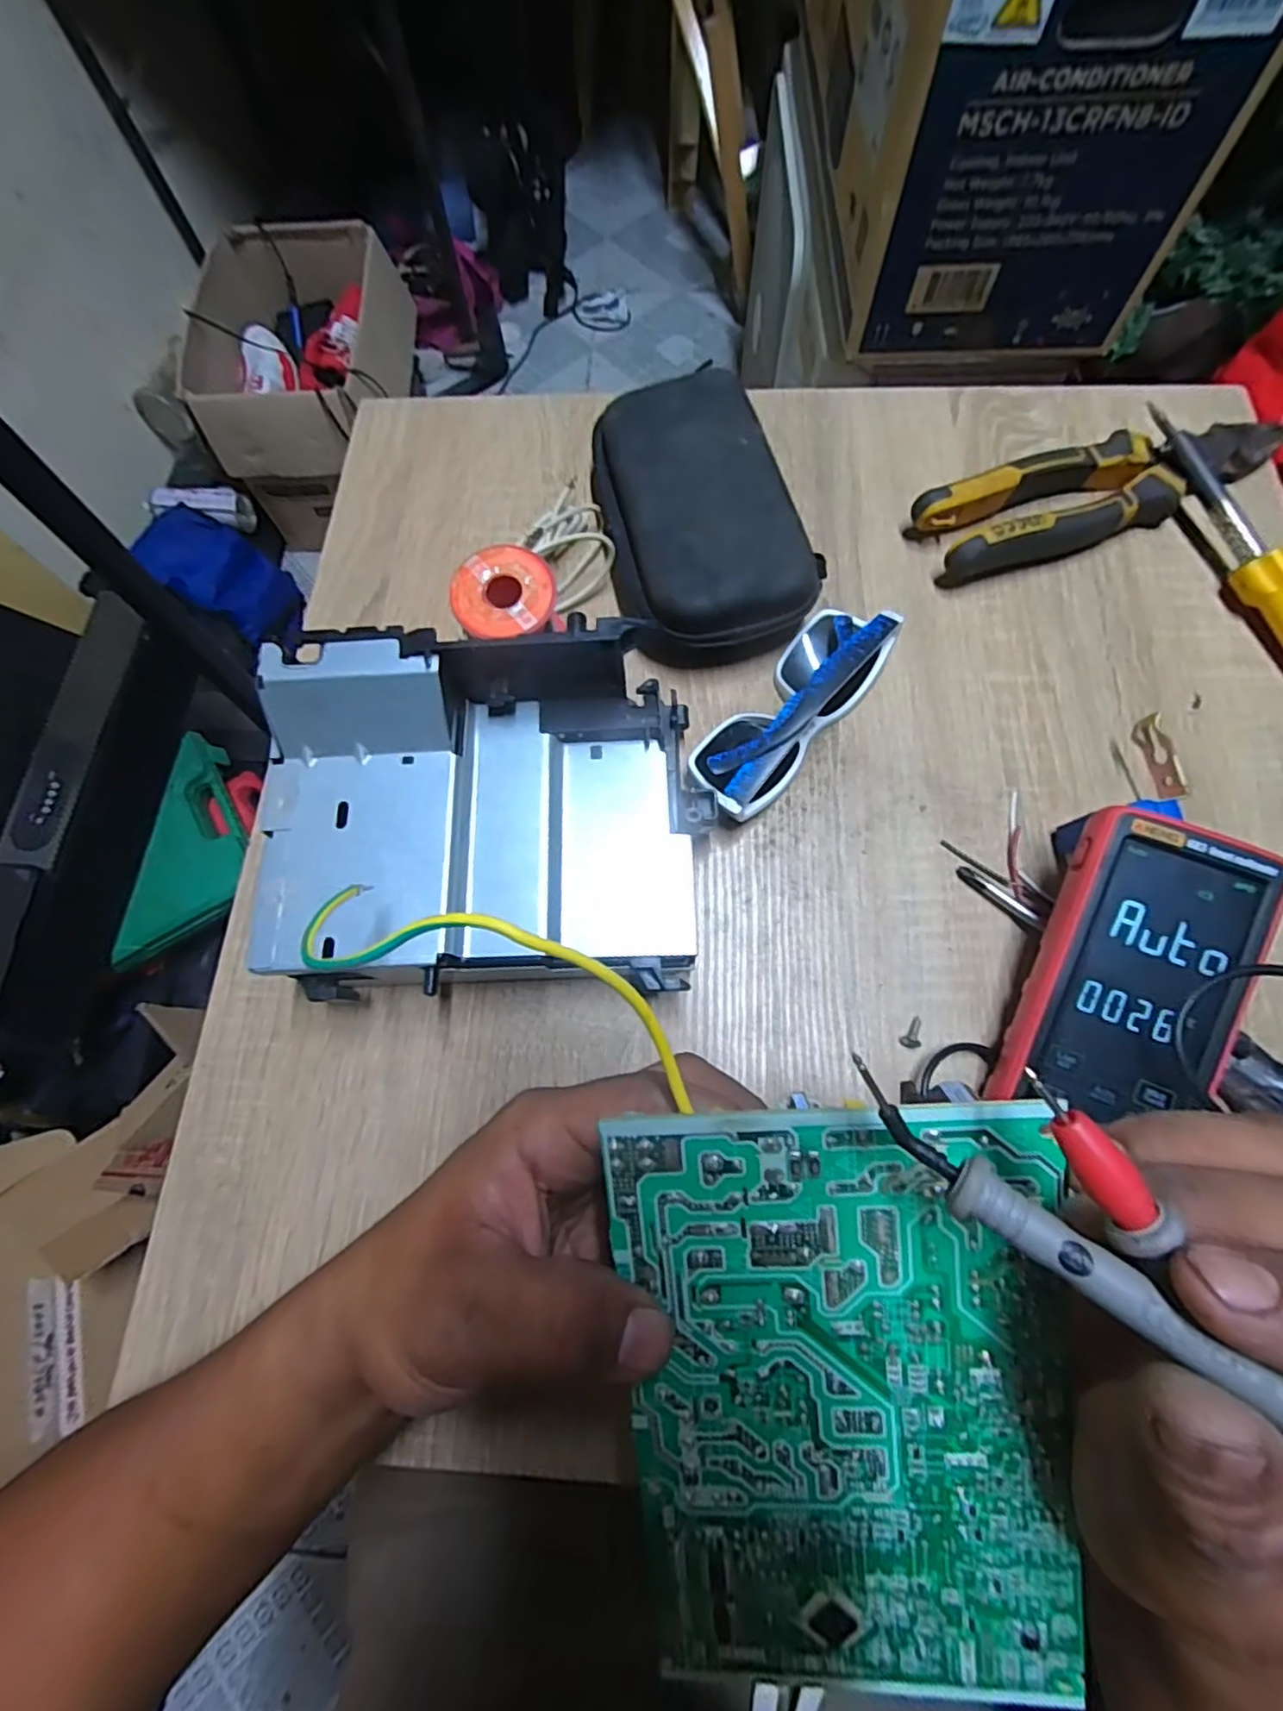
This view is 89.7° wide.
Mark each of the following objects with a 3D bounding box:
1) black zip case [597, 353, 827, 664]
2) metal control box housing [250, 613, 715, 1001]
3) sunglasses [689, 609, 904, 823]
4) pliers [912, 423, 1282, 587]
[{"bbox_3d":[0.031,-0.195,0.378,0.102,0.049,0.176,-11,71,-2],"label":"black zip case"},{"bbox_3d":[-0.067,-0.013,0.293,0.188,0.093,0.146,-2,71,1],"label":"metal control box housing"},{"bbox_3d":[0.078,-0.079,0.338,0.047,0.040,0.138,38,77,14],"label":"sunglasses"},{"bbox_3d":[0.276,-0.220,0.387,0.225,0.030,0.059,-21,72,-5],"label":"pliers"}]

